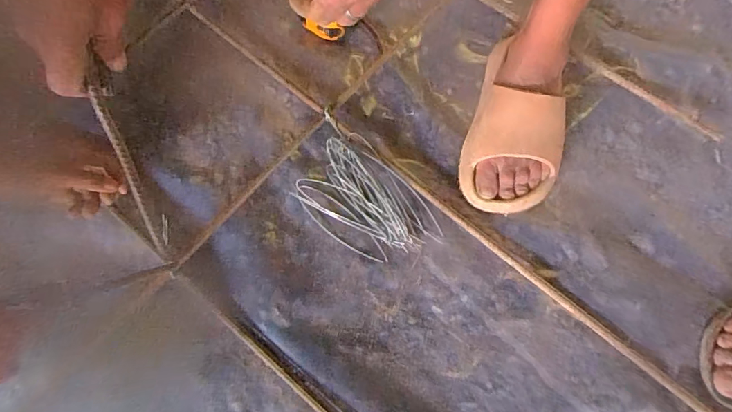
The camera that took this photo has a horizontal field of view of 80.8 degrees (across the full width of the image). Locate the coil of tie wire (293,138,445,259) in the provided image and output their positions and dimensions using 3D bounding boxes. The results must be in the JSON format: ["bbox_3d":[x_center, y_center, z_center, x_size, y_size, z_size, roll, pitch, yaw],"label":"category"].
[{"bbox_3d":[0.002,-0.001,0.555,0.180,0.019,0.109,38,74,11],"label":"coil of tie wire"}]

